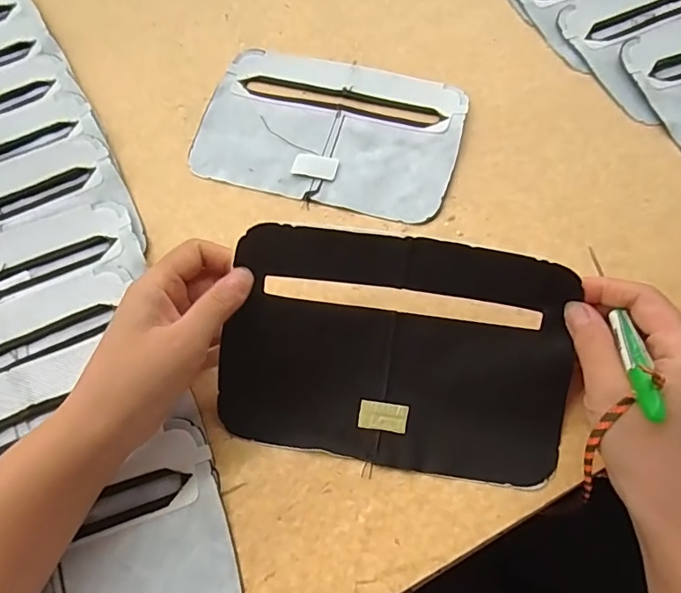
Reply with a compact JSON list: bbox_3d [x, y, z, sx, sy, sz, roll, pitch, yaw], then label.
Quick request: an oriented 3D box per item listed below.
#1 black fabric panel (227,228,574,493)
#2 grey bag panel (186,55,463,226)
[{"bbox_3d":[0.031,0.031,0.292,0.190,0.016,0.125,7,93,5],"label":"black fabric panel"},{"bbox_3d":[-0.009,-0.130,0.390,0.193,0.006,0.127,14,69,9],"label":"grey bag panel"}]

